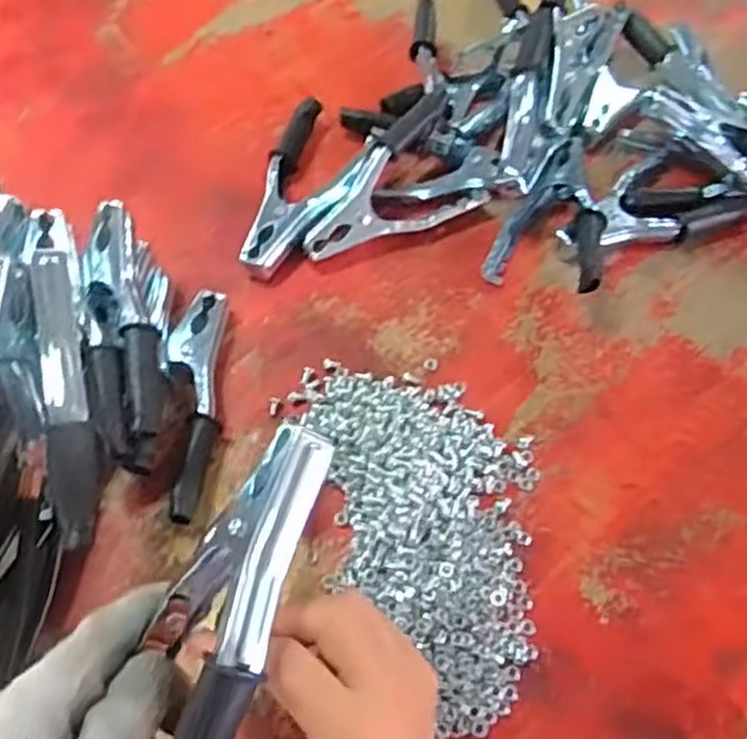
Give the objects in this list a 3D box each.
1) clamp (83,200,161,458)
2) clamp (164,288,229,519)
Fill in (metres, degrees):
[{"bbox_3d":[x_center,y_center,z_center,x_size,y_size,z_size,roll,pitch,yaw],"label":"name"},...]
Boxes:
[{"bbox_3d":[-0.141,-0.024,0.413,0.034,0.031,0.147,-14,66,-11],"label":"clamp"},{"bbox_3d":[-0.109,0.020,0.448,0.034,0.024,0.146,-1,63,-3],"label":"clamp"}]

